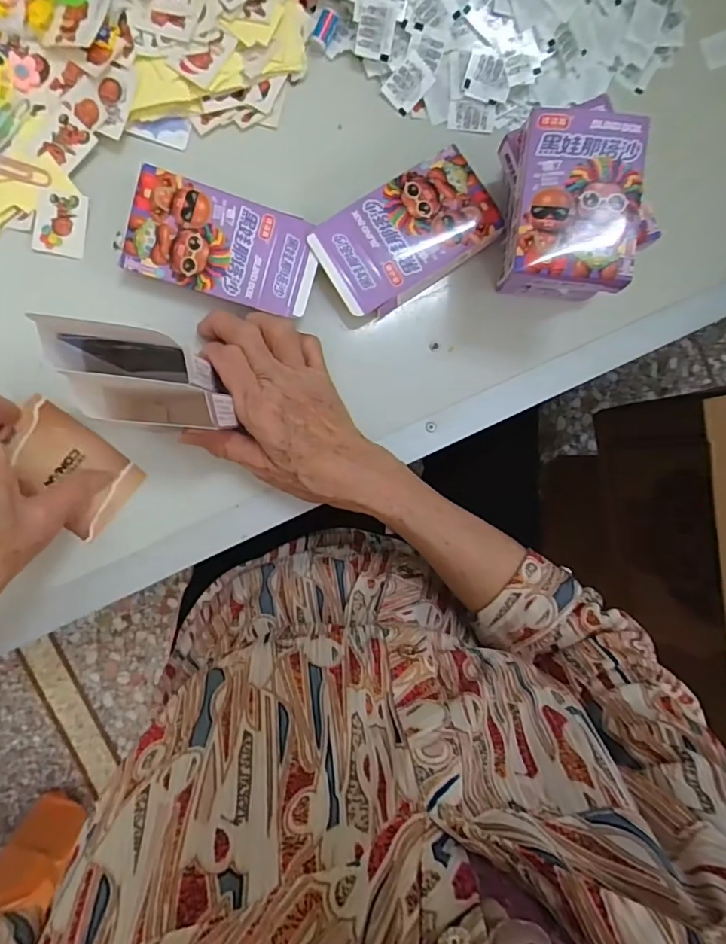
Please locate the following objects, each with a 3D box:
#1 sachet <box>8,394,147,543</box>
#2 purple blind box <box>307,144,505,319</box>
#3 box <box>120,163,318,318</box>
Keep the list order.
[{"bbox_3d":[-0.198,-0.001,0.351,0.084,0.013,0.059,41,90,-9],"label":"sachet"},{"bbox_3d":[0.028,-0.161,0.360,0.118,0.030,0.068,-35,95,-4],"label":"purple blind box"},{"bbox_3d":[-0.091,-0.148,0.350,0.117,0.024,0.065,15,94,-8],"label":"box"}]

